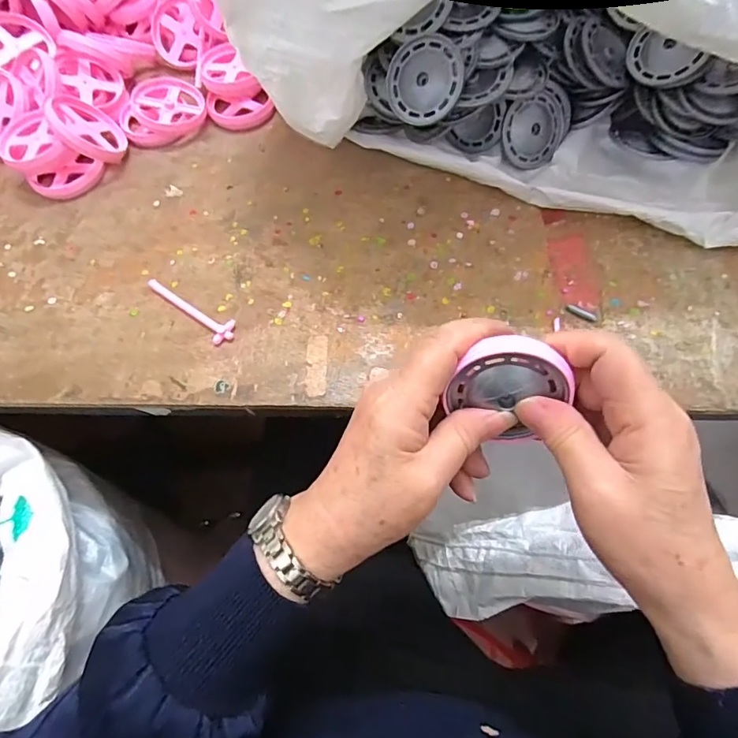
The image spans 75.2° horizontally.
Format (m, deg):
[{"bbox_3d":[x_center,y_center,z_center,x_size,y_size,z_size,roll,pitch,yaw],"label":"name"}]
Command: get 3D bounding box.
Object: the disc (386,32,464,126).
[{"bbox_3d":[0.040,-0.211,0.349,0.056,0.005,0.057,8,109,24],"label":"disc"}]

